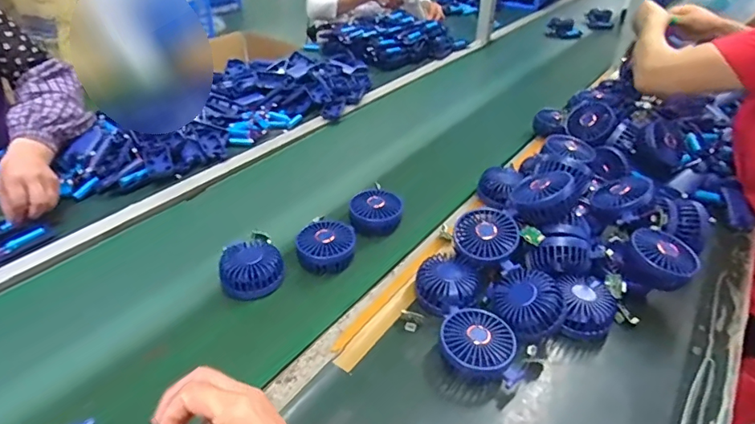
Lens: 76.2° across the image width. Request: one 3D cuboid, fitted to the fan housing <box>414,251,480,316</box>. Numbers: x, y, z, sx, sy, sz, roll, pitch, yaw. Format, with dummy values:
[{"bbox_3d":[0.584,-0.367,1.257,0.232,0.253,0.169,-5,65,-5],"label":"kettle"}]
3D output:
[{"bbox_3d":[0.095,0.098,0.674,0.084,0.046,0.079,1,35,-1],"label":"fan housing"}]

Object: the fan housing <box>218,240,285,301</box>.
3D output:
[{"bbox_3d":[-0.186,0.074,0.696,0.086,0.047,0.098,-16,39,-24],"label":"fan housing"}]

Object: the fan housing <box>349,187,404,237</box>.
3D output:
[{"bbox_3d":[-0.002,0.002,0.800,0.083,0.061,0.077,1,35,-1],"label":"fan housing"}]

